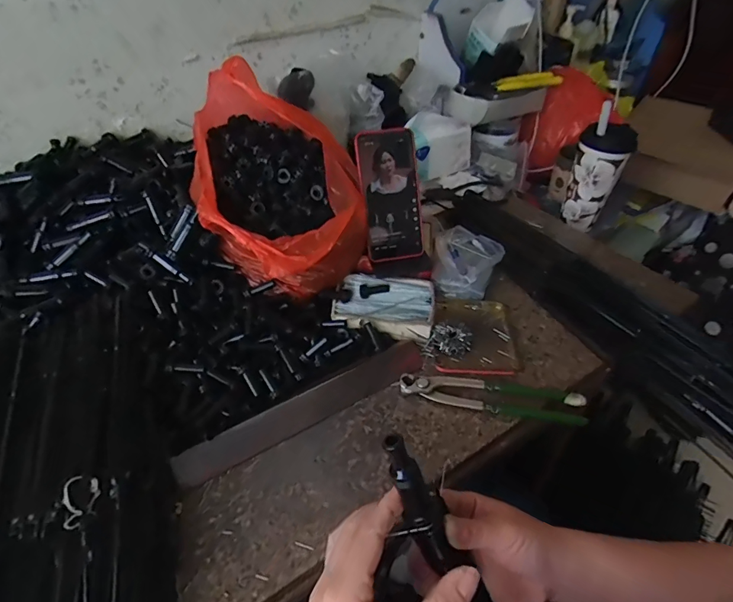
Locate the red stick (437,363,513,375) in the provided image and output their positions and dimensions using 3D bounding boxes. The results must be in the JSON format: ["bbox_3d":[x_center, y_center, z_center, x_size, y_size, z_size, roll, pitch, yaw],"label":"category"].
[{"bbox_3d":[0.129,0.082,0.516,0.091,0.004,0.014,5,44,5],"label":"red stick"}]

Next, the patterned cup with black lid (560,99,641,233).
[{"bbox_3d":[0.402,-0.222,0.766,0.080,0.189,0.077,24,48,23],"label":"patterned cup with black lid"}]

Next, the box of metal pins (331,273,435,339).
[{"bbox_3d":[0.023,0.004,0.568,0.123,0.024,0.086,5,44,5],"label":"box of metal pins"}]

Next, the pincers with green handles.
[{"bbox_3d":[0.138,0.107,0.486,0.197,0.016,0.040,8,44,8],"label":"pincers with green handles"}]

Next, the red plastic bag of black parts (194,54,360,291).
[{"bbox_3d":[-0.114,-0.158,0.565,0.189,0.180,0.291,-12,45,-13],"label":"red plastic bag of black parts"}]

